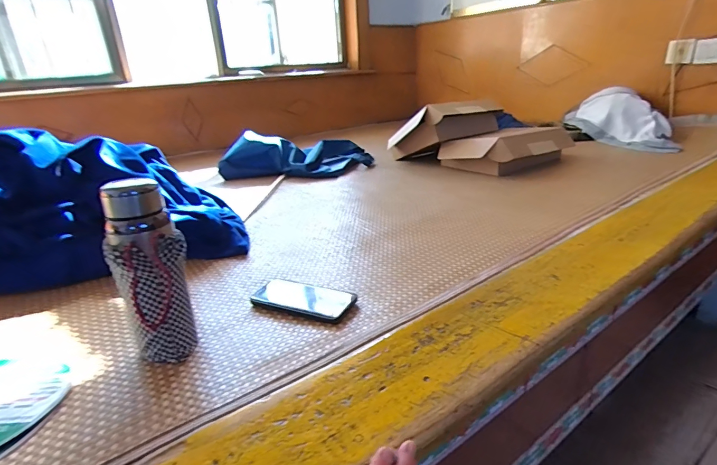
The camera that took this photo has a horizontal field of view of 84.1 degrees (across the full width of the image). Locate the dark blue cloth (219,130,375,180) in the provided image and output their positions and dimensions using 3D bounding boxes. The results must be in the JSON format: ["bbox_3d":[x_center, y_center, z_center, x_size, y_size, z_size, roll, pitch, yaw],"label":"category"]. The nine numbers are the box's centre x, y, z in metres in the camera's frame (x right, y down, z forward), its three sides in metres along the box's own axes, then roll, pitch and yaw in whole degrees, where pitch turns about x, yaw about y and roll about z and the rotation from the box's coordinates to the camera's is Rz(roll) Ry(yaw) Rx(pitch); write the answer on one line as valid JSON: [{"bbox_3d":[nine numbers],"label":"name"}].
[{"bbox_3d":[-0.229,-0.307,1.527,0.554,0.119,0.381,-3,24,-2],"label":"dark blue cloth"}]

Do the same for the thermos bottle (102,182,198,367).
[{"bbox_3d":[-0.261,0.054,0.504,0.085,0.226,0.083,-16,28,-30],"label":"thermos bottle"}]

